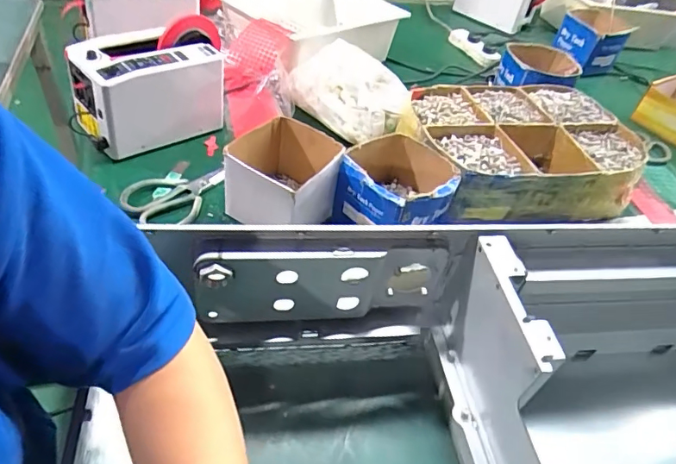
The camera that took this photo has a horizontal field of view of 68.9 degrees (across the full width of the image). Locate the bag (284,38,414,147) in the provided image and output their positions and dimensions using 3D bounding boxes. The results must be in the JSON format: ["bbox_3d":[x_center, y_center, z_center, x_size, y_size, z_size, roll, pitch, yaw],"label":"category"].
[{"bbox_3d":[0.011,-0.273,0.927,0.153,0.112,0.212,-19,49,-26],"label":"bag"}]

